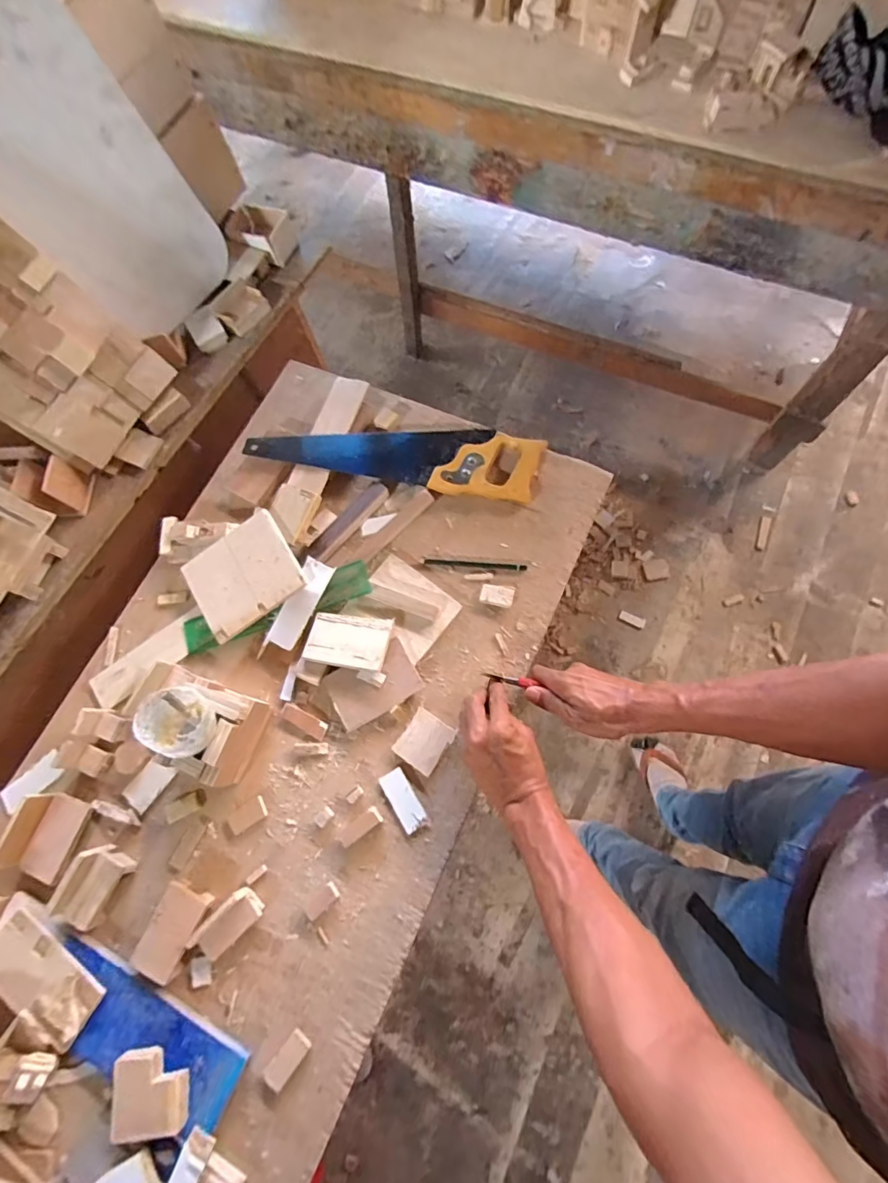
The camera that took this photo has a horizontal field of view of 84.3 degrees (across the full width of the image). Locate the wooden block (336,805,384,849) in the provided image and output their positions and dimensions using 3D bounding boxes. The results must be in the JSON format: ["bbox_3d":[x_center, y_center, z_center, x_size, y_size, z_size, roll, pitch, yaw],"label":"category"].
[{"bbox_3d":[-0.094,0.263,0.548,0.051,0.010,0.021,-36,73,-6],"label":"wooden block"}]

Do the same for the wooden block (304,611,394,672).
[{"bbox_3d":[-0.117,0.058,0.603,0.099,0.022,0.066,9,74,9],"label":"wooden block"}]

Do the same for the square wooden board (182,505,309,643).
[{"bbox_3d":[-0.260,-0.022,0.634,0.141,0.010,0.119,-35,79,3],"label":"square wooden board"}]

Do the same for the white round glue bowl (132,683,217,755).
[{"bbox_3d":[-0.270,0.133,0.508,0.063,0.059,0.064,-2,72,5],"label":"white round glue bowl"}]

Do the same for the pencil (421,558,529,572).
[{"bbox_3d":[0.038,-0.036,0.639,0.136,0.004,0.010,4,73,7],"label":"pencil"}]

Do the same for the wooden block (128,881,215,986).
[{"bbox_3d":[-0.293,0.364,0.524,0.053,0.021,0.084,21,76,12],"label":"wooden block"}]

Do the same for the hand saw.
[{"bbox_3d":[-0.068,-0.194,0.682,0.400,0.023,0.100,6,73,8],"label":"hand saw"}]

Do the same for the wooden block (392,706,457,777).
[{"bbox_3d":[-0.023,0.177,0.584,0.052,0.006,0.062,32,78,14],"label":"wooden block"}]

